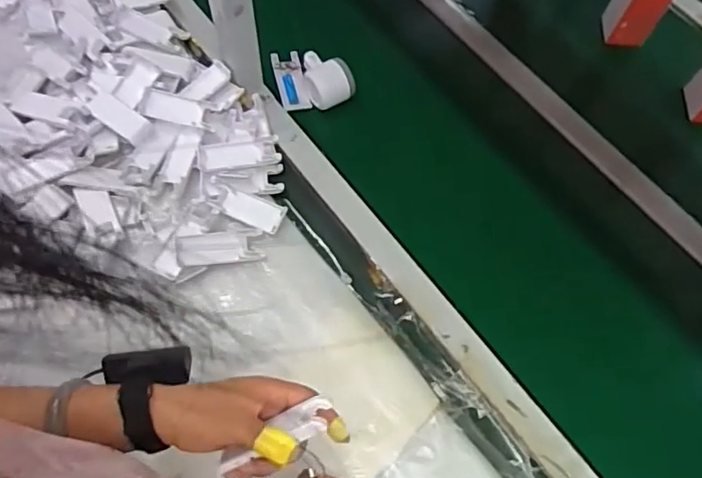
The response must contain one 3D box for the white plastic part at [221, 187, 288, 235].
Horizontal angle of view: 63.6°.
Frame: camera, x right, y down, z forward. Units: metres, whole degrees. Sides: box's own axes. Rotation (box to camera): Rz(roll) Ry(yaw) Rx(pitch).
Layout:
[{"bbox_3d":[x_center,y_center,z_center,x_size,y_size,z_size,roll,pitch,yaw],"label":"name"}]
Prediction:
[{"bbox_3d":[-0.125,-0.037,0.716,0.079,0.009,0.039,22,65,8],"label":"white plastic part"}]

